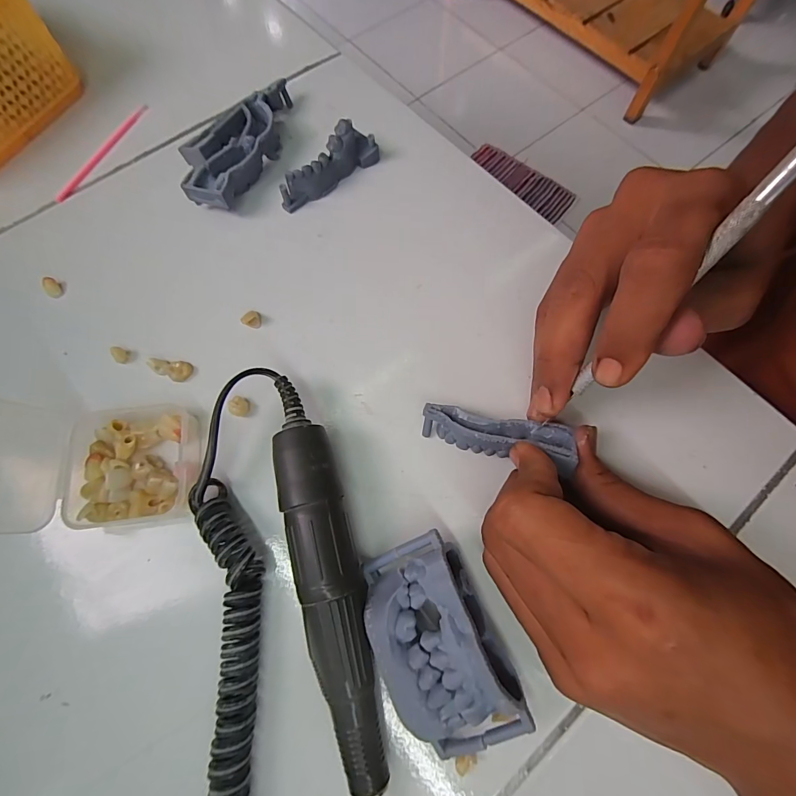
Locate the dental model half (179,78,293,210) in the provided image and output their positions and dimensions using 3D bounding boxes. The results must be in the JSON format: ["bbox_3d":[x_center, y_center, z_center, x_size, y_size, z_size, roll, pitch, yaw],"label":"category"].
[{"bbox_3d":[-0.105,-0.168,0.262,0.047,0.023,0.107,20,72,5],"label":"dental model half"}]

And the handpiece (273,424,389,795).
[{"bbox_3d":[-0.024,0.091,0.171,0.026,0.030,0.159,-16,72,-7],"label":"handpiece"}]

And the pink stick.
[{"bbox_3d":[-0.199,-0.168,0.273,0.005,0.004,0.094,23,72,7],"label":"pink stick"}]

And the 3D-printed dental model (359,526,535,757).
[{"bbox_3d":[0.015,0.102,0.167,0.046,0.031,0.080,-23,73,-9],"label":"3D-printed dental model"}]

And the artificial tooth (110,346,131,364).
[{"bbox_3d":[-0.153,-0.024,0.222,0.006,0.008,0.008,-6,71,-3],"label":"artificial tooth"}]

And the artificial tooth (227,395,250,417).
[{"bbox_3d":[-0.084,0.005,0.212,0.009,0.009,0.010,19,72,5],"label":"artificial tooth"}]

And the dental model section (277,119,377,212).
[{"bbox_3d":[-0.046,-0.149,0.255,0.070,0.026,0.018,-39,76,-13],"label":"dental model section"}]

